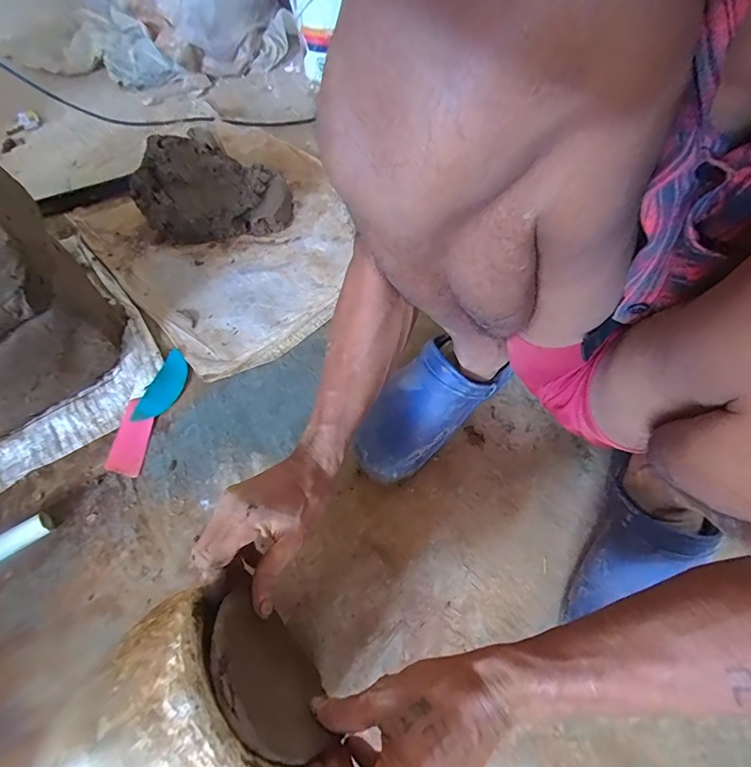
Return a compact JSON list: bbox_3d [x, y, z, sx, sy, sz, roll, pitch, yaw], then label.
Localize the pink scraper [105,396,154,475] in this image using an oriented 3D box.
[{"bbox_3d":[-0.321,0.070,0.532,0.044,0.009,0.102,3,61,-5],"label":"pink scraper"}]

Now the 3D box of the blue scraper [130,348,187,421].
[{"bbox_3d":[-0.294,0.003,0.564,0.041,0.012,0.111,12,60,10],"label":"blue scraper"}]

